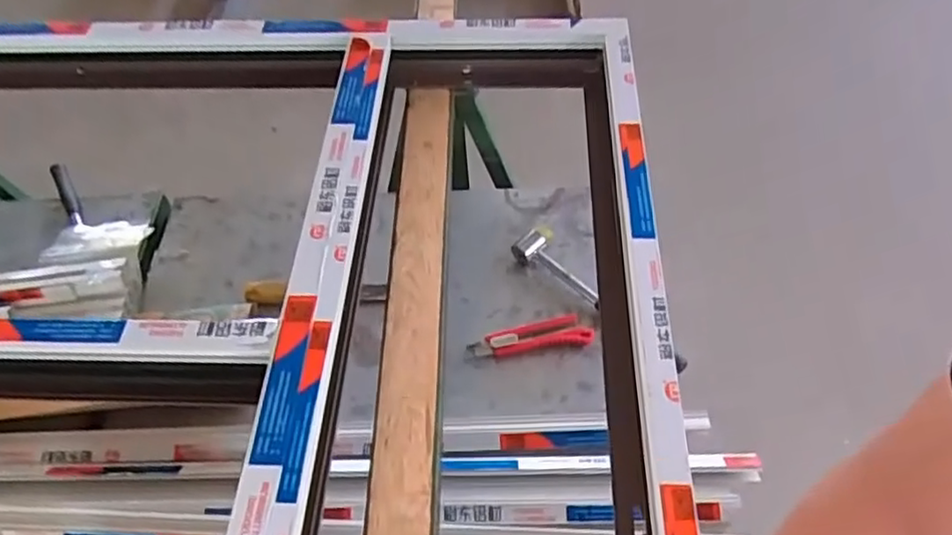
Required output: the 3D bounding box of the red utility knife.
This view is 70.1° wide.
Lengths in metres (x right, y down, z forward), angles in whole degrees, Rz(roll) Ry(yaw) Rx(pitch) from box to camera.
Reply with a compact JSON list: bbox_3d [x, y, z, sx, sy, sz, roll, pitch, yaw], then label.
[{"bbox_3d":[0.064,0.090,0.847,0.156,0.018,0.041,-11,53,-4],"label":"red utility knife"}]

